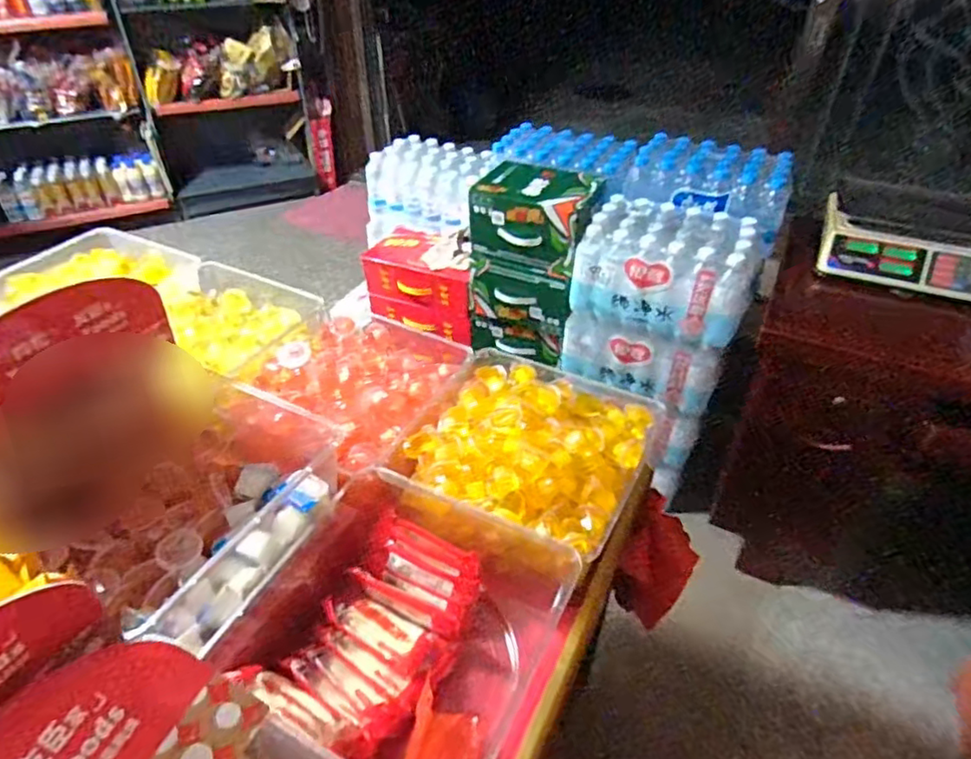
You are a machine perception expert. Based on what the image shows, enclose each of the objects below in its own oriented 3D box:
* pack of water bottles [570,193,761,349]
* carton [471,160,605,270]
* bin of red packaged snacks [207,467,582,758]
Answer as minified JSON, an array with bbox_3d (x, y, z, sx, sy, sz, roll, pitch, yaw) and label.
[{"bbox_3d":[0.411,-0.252,1.355,0.363,0.225,0.215,22,44,23],"label":"pack of water bottles"},{"bbox_3d":[0.126,-0.406,1.458,0.287,0.185,0.223,18,43,18],"label":"carton"},{"bbox_3d":[-0.091,0.285,0.695,0.303,0.140,0.281,19,43,20],"label":"bin of red packaged snacks"}]

